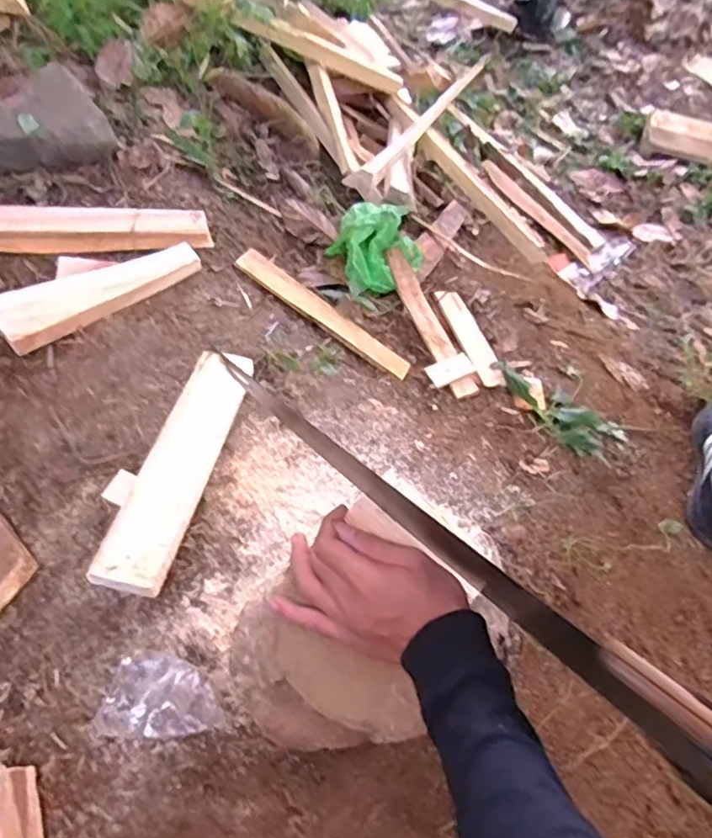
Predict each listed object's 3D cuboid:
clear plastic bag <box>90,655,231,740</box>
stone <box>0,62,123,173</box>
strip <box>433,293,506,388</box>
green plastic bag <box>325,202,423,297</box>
[{"bbox_3d":[-0.178,0.255,0.566,0.108,0.035,0.066,4,62,1],"label":"clear plastic bag"},{"bbox_3d":[-0.419,-0.379,0.797,0.180,0.077,0.101,-28,66,-15],"label":"stone"},{"bbox_3d":[0.186,-0.135,0.994,0.047,0.009,0.215,-9,52,-13],"label":"strip"},{"bbox_3d":[0.038,-0.282,1.016,0.162,0.088,0.125,-31,67,-16],"label":"green plastic bag"}]

